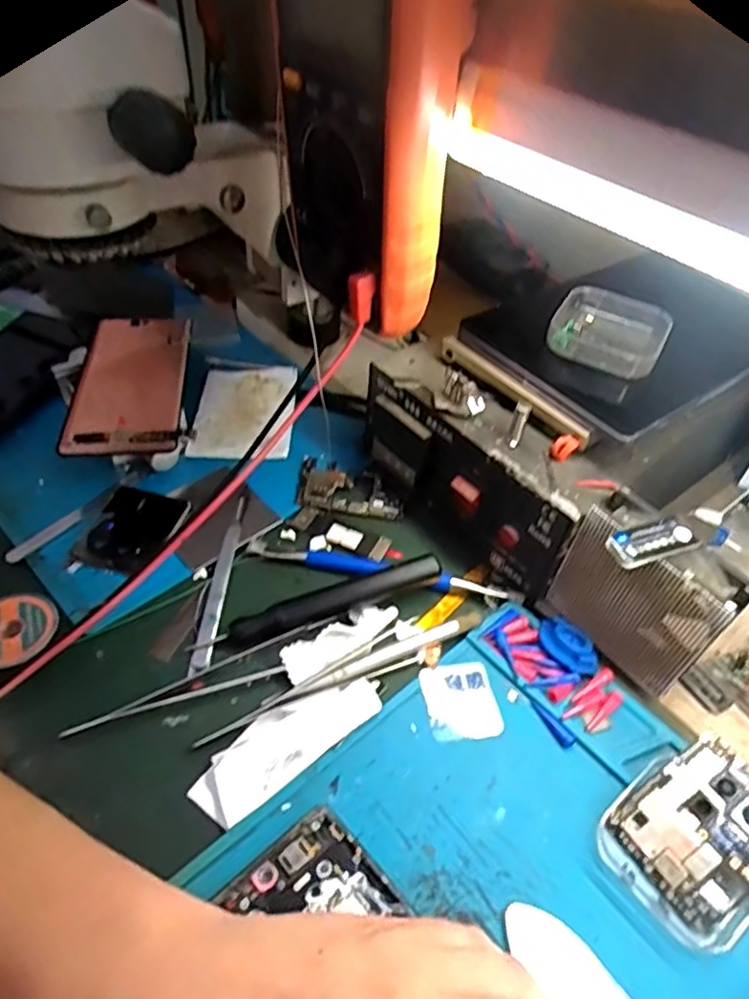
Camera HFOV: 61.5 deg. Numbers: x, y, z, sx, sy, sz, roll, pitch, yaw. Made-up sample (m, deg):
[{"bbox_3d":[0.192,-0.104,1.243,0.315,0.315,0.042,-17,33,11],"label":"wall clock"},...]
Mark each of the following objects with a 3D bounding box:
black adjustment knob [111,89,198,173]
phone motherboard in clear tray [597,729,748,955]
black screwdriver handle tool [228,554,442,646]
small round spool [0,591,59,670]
[{"bbox_3d":[-0.100,-0.168,0.285,0.035,0.029,0.030,-10,47,-13],"label":"black adjustment knob"},{"bbox_3d":[0.142,0.148,0.276,0.069,0.029,0.062,-29,54,-28],"label":"phone motherboard in clear tray"},{"bbox_3d":[-0.020,0.056,0.353,0.120,0.020,0.014,-14,49,-17],"label":"black screwdriver handle tool"},{"bbox_3d":[-0.188,0.068,0.331,0.042,0.013,0.046,2,46,-2],"label":"small round spool"}]

